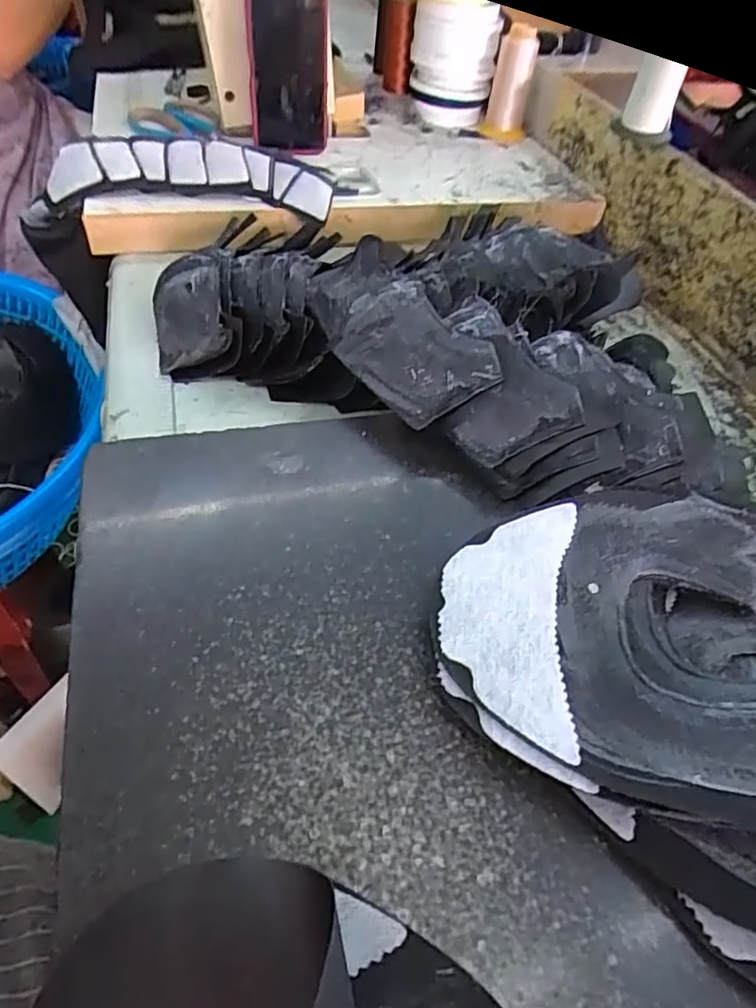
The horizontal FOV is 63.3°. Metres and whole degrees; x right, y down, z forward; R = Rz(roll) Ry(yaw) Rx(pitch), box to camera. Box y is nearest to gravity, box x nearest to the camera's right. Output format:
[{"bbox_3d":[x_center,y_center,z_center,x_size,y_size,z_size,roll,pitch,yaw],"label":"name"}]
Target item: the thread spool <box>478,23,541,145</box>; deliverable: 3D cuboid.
[{"bbox_3d":[0.166,-0.523,0.768,0.051,0.123,0.055,16,48,8],"label":"thread spool"}]

